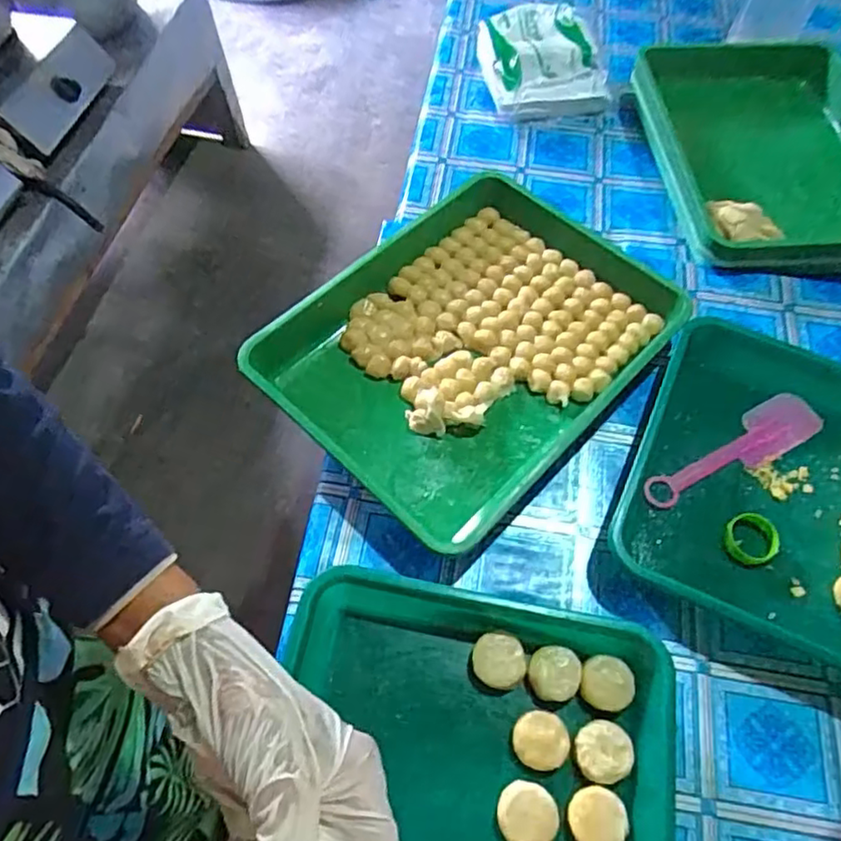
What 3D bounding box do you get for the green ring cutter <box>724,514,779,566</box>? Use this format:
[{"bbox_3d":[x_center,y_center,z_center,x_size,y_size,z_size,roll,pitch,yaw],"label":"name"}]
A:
[{"bbox_3d":[0.281,0.101,0.545,0.044,0.010,0.045,18,62,8],"label":"green ring cutter"}]

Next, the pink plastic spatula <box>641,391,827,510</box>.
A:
[{"bbox_3d":[0.288,0.031,0.591,0.190,0.008,0.048,-28,65,-16],"label":"pink plastic spatula"}]

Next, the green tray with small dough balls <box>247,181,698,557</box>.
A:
[{"bbox_3d":[0.050,-0.079,0.626,0.277,0.051,0.369,40,68,19],"label":"green tray with small dough balls"}]

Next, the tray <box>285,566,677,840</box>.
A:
[{"bbox_3d":[0.023,0.303,0.419,0.286,0.044,0.368,9,61,4],"label":"tray"}]

